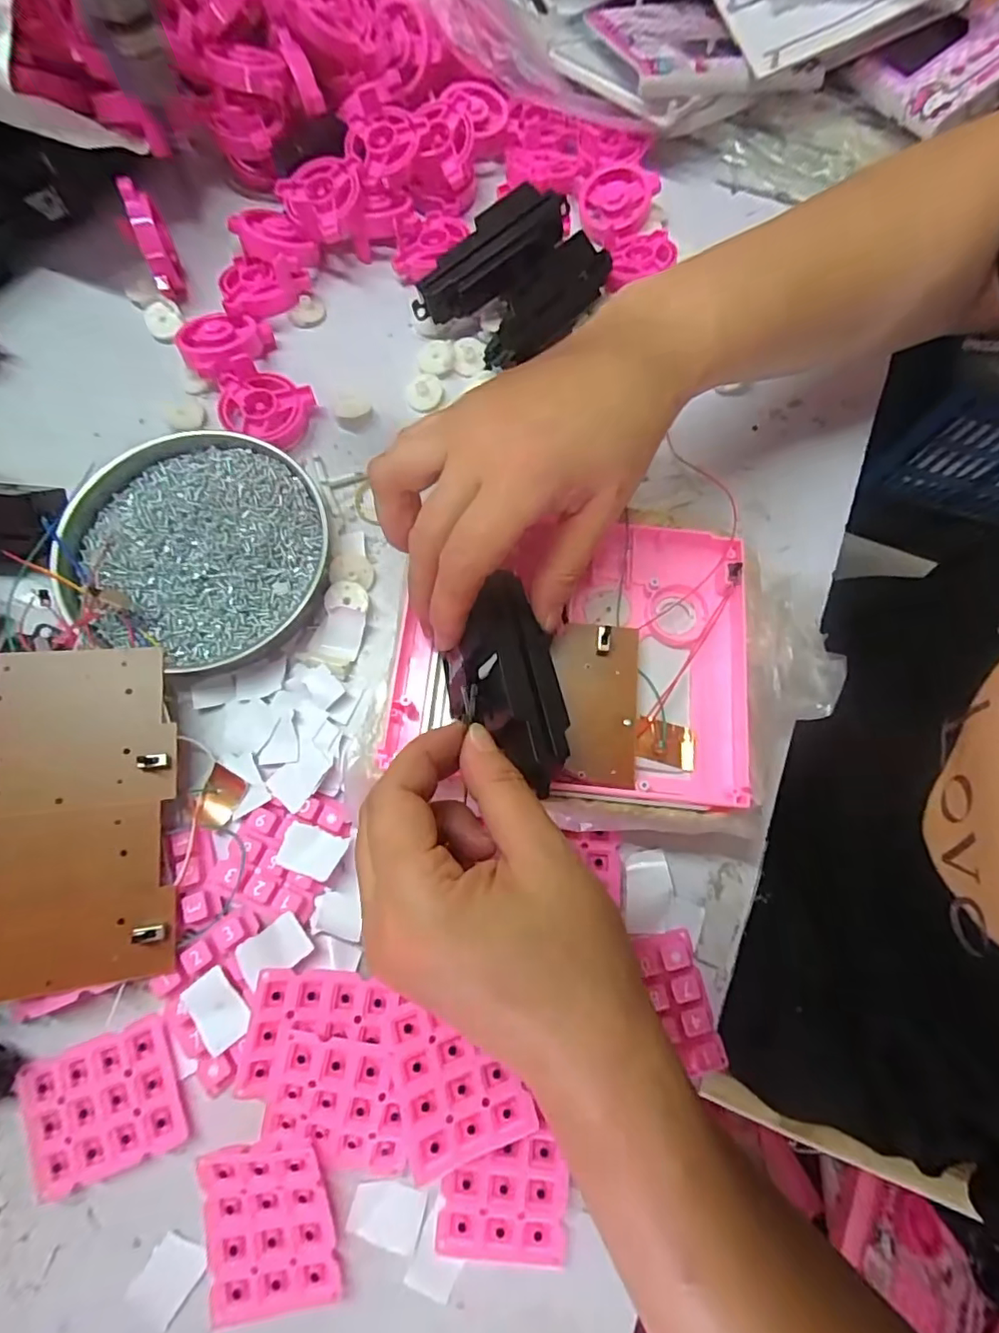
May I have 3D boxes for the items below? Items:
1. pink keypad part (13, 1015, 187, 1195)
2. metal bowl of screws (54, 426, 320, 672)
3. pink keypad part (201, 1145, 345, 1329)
[{"bbox_3d":[-0.163,0.181,0.237,0.060,0.010,0.050,-18,75,-5],"label":"pink keypad part"},{"bbox_3d":[-0.164,-0.065,0.308,0.123,0.021,0.127,0,74,0],"label":"metal bowl of screws"},{"bbox_3d":[-0.091,0.219,0.223,0.048,0.004,0.059,-10,84,0],"label":"pink keypad part"}]

